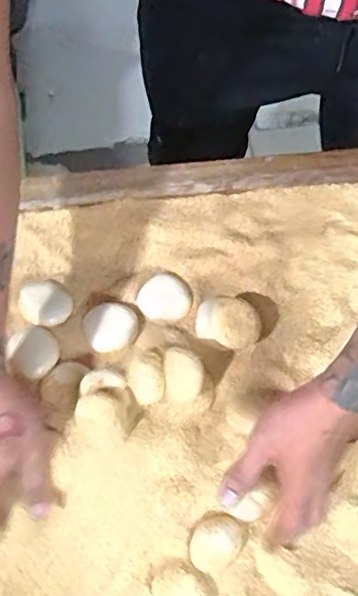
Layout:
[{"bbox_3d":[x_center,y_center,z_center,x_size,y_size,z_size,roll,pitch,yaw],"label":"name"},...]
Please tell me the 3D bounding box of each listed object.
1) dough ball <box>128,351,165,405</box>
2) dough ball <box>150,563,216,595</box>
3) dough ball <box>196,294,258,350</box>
[{"bbox_3d":[-0.030,0.074,0.513,0.032,0.025,0.044,-9,75,-4],"label":"dough ball"},{"bbox_3d":[0.002,0.261,0.501,0.052,0.037,0.051,-23,77,-7],"label":"dough ball"},{"bbox_3d":[0.048,0.026,0.562,0.064,0.042,0.048,27,76,6],"label":"dough ball"}]

